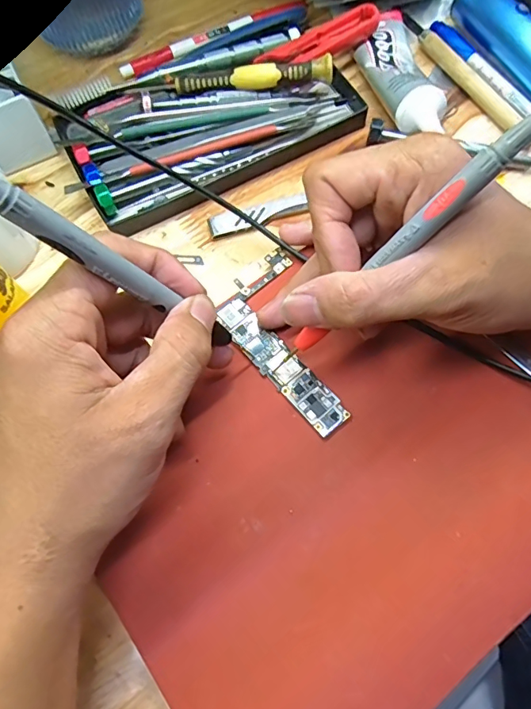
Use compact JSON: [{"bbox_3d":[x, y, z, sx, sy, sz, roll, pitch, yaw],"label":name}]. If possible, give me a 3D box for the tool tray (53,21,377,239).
[{"bbox_3d":[-0.034,-0.146,0.295,0.170,0.028,0.093,-27,72,-9],"label":"tool tray"}]

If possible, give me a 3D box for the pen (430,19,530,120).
[{"bbox_3d":[0.148,-0.169,0.302,0.012,0.008,0.131,-30,72,-10],"label":"pen"}]

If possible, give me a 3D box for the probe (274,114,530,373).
[{"bbox_3d":[0.048,-0.037,0.192,0.011,0.145,0.008,-11,64,-45],"label":"probe"}]

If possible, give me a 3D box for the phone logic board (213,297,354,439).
[{"bbox_3d":[0.007,0.004,0.238,0.019,0.004,0.083,-39,72,-13],"label":"phone logic board"}]

